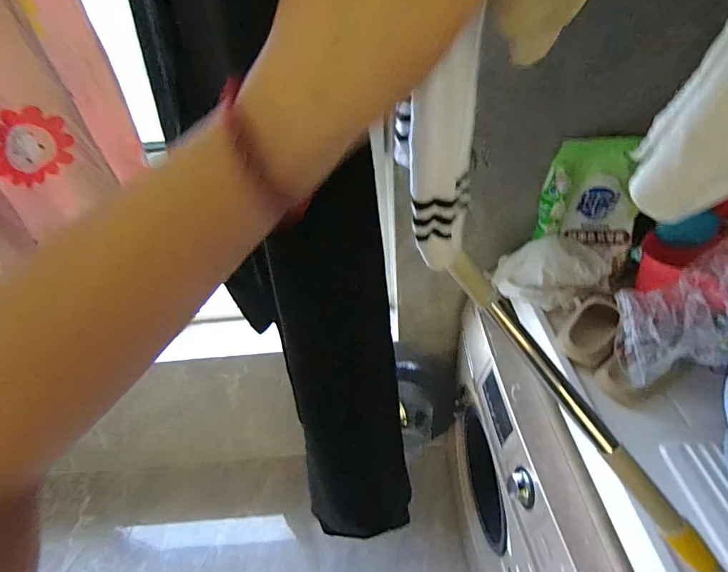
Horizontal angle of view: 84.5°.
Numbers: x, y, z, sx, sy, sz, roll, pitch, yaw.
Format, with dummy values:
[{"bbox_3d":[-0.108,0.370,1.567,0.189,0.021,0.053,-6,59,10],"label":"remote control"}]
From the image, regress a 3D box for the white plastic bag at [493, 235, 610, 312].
[{"bbox_3d":[0.381,-0.035,0.852,0.217,0.127,0.116,32,56,33],"label":"white plastic bag"}]

